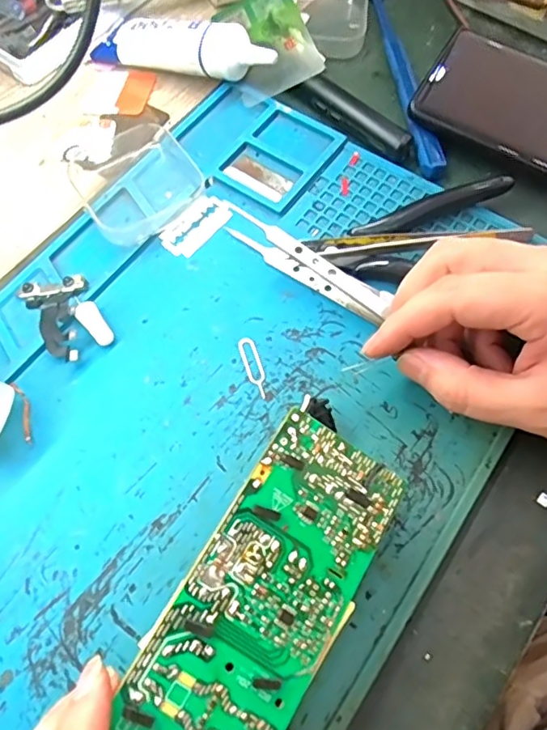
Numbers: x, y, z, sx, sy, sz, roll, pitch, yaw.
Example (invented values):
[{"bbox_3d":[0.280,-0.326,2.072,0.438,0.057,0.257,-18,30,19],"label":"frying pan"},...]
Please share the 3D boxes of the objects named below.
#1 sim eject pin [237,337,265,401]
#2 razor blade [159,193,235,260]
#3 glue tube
[{"bbox_3d":[-0.010,0.000,0.271,0.009,0.004,0.033,-16,66,-7],"label":"sim eject pin"},{"bbox_3d":[-0.043,-0.078,0.308,0.024,0.004,0.042,38,71,16],"label":"razor blade"},{"bbox_3d":[-0.058,-0.197,0.345,0.127,0.023,0.027,16,66,21],"label":"glue tube"}]

